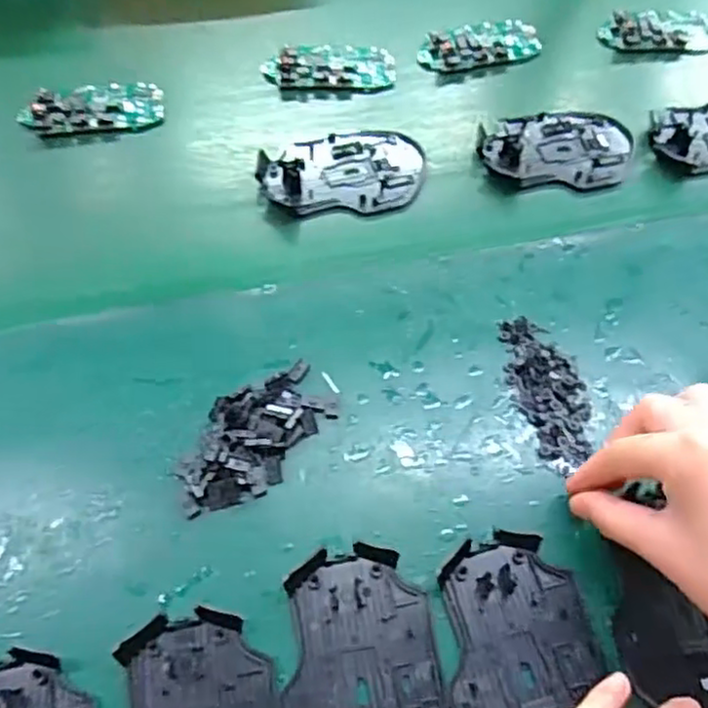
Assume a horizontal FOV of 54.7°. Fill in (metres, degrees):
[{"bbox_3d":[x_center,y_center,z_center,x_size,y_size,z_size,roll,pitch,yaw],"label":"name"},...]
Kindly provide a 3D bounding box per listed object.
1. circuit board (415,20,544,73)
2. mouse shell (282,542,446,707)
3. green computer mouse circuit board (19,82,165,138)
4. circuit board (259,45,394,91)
[{"bbox_3d":[0.100,-0.247,0.546,0.100,0.010,0.049,-11,61,-9],"label":"circuit board"},{"bbox_3d":[0.004,0.149,0.311,0.070,0.010,0.113,-3,60,-5],"label":"mouse shell"},{"bbox_3d":[-0.186,-0.176,0.489,0.096,0.011,0.045,-12,61,-10],"label":"green computer mouse circuit board"},{"bbox_3d":[-0.018,-0.221,0.523,0.098,0.014,0.043,-6,60,-6],"label":"circuit board"}]

